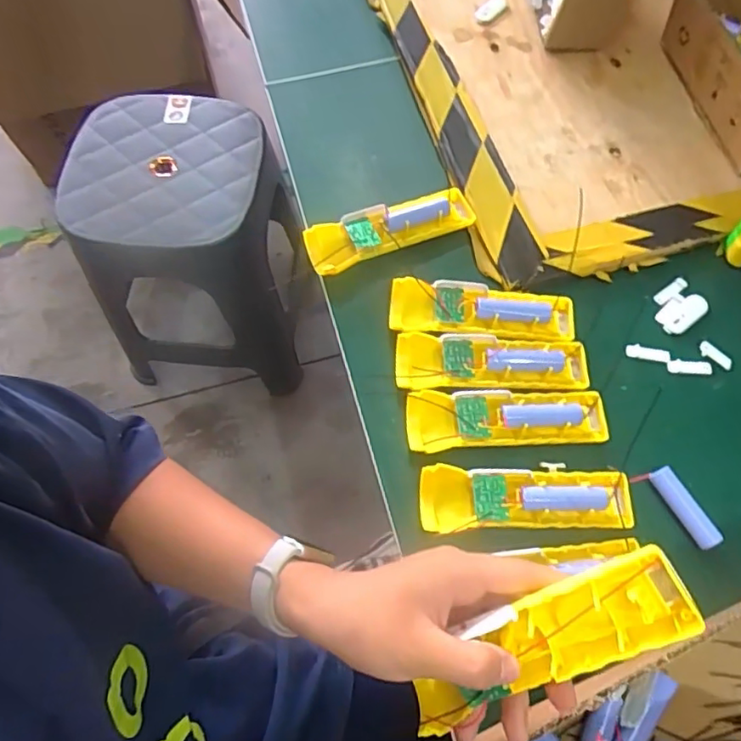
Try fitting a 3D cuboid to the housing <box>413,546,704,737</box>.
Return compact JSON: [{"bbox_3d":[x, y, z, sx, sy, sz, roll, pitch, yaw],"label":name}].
[{"bbox_3d":[0.084,0.143,0.294,0.155,0.026,0.047,-36,67,16],"label":"housing"}]

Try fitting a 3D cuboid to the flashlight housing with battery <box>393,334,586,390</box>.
[{"bbox_3d":[0.105,-0.006,0.501,0.164,0.026,0.048,0,67,0],"label":"flashlight housing with battery"}]

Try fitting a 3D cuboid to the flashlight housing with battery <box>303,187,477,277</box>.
[{"bbox_3d":[0.020,-0.139,0.551,0.164,0.024,0.046,-23,69,-9],"label":"flashlight housing with battery"}]

